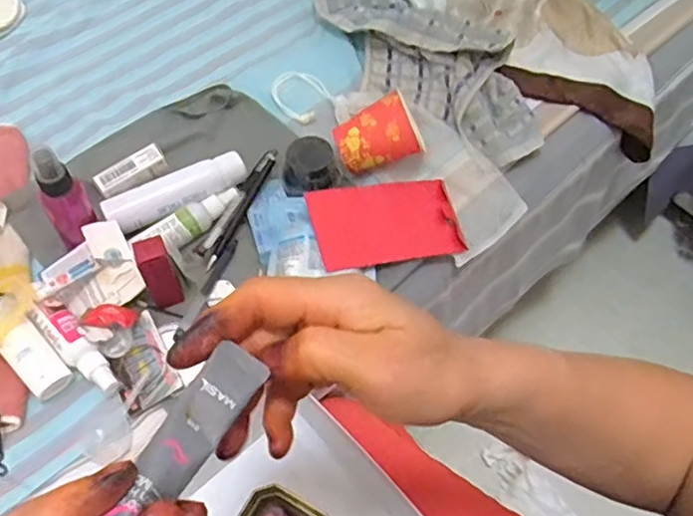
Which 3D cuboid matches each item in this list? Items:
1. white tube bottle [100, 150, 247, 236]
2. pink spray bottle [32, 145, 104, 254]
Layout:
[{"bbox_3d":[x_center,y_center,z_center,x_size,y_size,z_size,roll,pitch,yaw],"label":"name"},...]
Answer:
[{"bbox_3d":[-0.173,-0.067,0.623,0.147,0.027,0.041,-29,65,-17],"label":"white tube bottle"},{"bbox_3d":[-0.256,-0.050,0.553,0.043,0.124,0.040,-33,67,-18],"label":"pink spray bottle"}]

